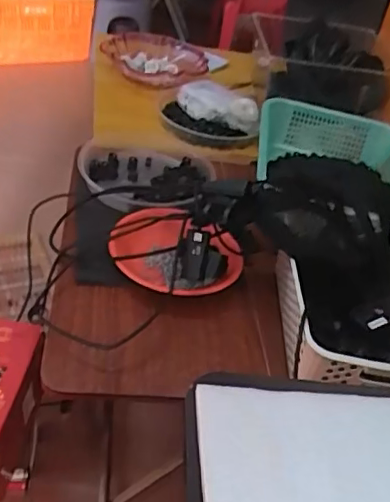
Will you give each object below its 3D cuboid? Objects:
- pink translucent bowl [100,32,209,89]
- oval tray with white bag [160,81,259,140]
[{"bbox_3d":[-0.097,-0.467,1.422,0.246,0.057,0.262,7,38,-6],"label":"pink translucent bowl"},{"bbox_3d":[0.033,-0.297,1.259,0.200,0.075,0.169,10,37,-2],"label":"oval tray with white bag"}]

